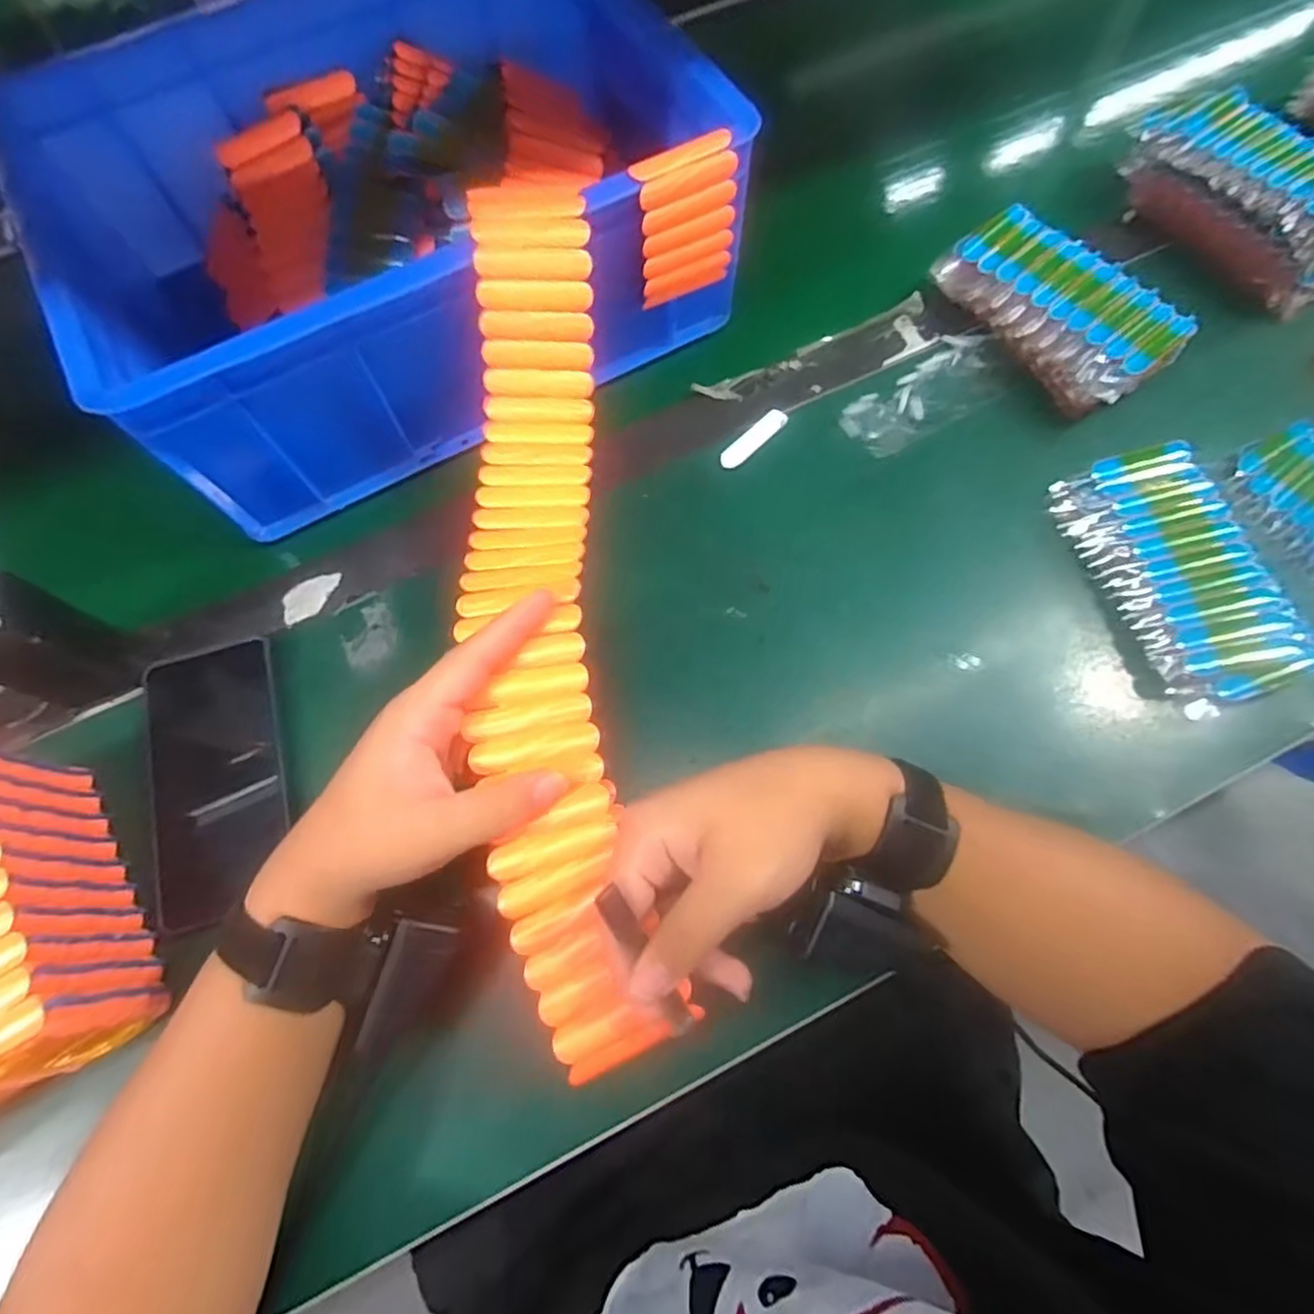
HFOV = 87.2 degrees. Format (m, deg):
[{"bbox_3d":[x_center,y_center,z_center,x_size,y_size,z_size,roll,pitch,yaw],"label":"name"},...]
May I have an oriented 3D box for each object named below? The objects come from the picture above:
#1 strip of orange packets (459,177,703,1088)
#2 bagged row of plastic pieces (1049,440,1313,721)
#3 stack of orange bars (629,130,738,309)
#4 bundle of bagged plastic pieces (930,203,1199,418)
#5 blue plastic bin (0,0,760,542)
[{"bbox_3d":[-0.057,-0.040,0.349,0.081,0.067,0.440,-6,73,0],"label":"strip of orange packets"},{"bbox_3d":[0.325,-0.053,0.432,0.089,0.038,0.174,-15,70,-4],"label":"bagged row of plastic pieces"},{"bbox_3d":[0.018,-0.268,0.430,0.062,0.089,0.014,-26,71,-8],"label":"stack of orange bars"},{"bbox_3d":[0.281,-0.245,0.491,0.087,0.053,0.163,-35,72,-11],"label":"bundle of bagged plastic pieces"},{"bbox_3d":[-0.183,-0.307,0.483,0.393,0.141,0.300,-28,71,-8],"label":"blue plastic bin"}]

